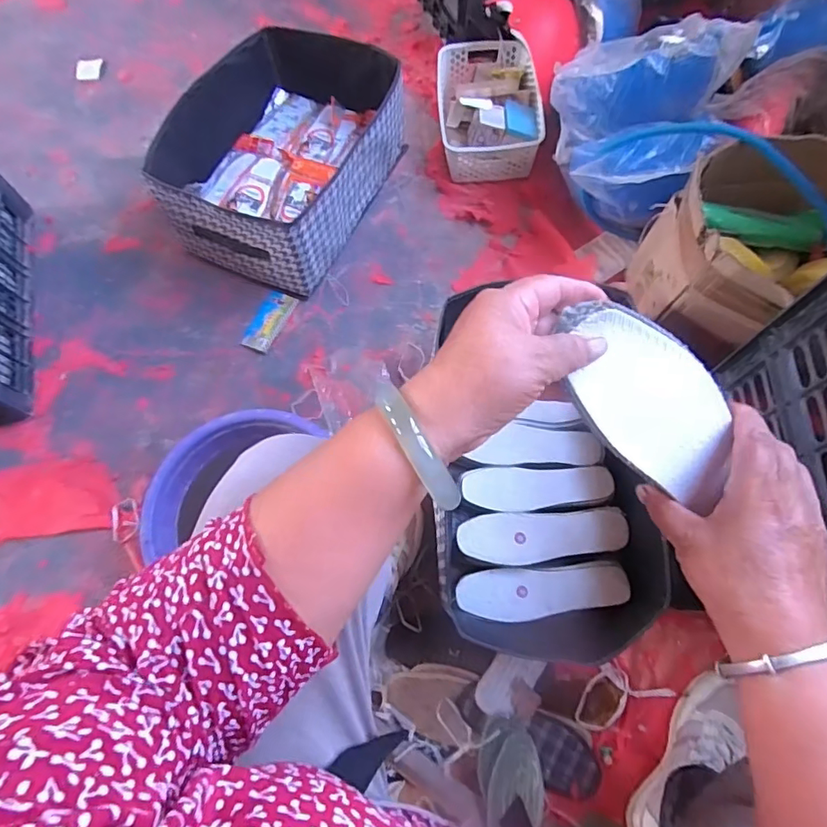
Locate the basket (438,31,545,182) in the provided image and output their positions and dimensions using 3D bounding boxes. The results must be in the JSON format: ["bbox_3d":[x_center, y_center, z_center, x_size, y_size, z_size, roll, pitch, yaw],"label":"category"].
[{"bbox_3d":[0.150,-0.625,1.045,0.200,0.105,0.314,1,69,2],"label":"basket"}]

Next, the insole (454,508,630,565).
[{"bbox_3d":[0.178,0.170,0.709,0.228,0.020,0.071,-4,69,0],"label":"insole"}]

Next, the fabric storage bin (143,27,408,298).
[{"bbox_3d":[-0.232,-0.481,0.959,0.326,0.186,0.448,21,71,10],"label":"fabric storage bin"}]

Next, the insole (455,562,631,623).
[{"bbox_3d":[0.174,0.243,0.693,0.227,0.016,0.068,-4,69,0],"label":"insole"}]

